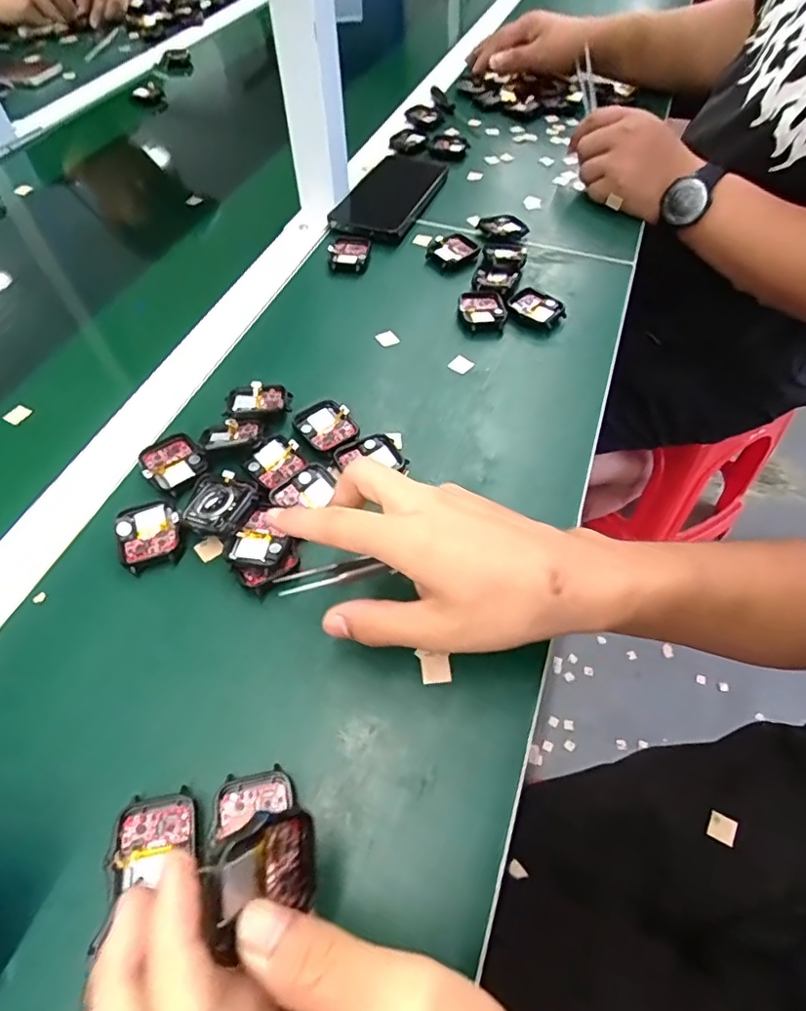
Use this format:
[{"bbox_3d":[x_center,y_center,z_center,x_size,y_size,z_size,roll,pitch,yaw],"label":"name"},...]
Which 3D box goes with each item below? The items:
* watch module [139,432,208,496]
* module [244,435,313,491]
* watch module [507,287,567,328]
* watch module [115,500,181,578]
[{"bbox_3d":[-0.156,-0.029,0.374,0.043,0.006,0.039,36,63,23],"label":"watch module"},{"bbox_3d":[-0.087,-0.031,0.372,0.036,0.008,0.035,36,63,23],"label":"module"},{"bbox_3d":[0.116,-0.171,0.476,0.046,0.010,0.035,35,62,22],"label":"watch module"},{"bbox_3d":[-0.158,0.018,0.341,0.037,0.009,0.044,-19,57,-12],"label":"watch module"}]

